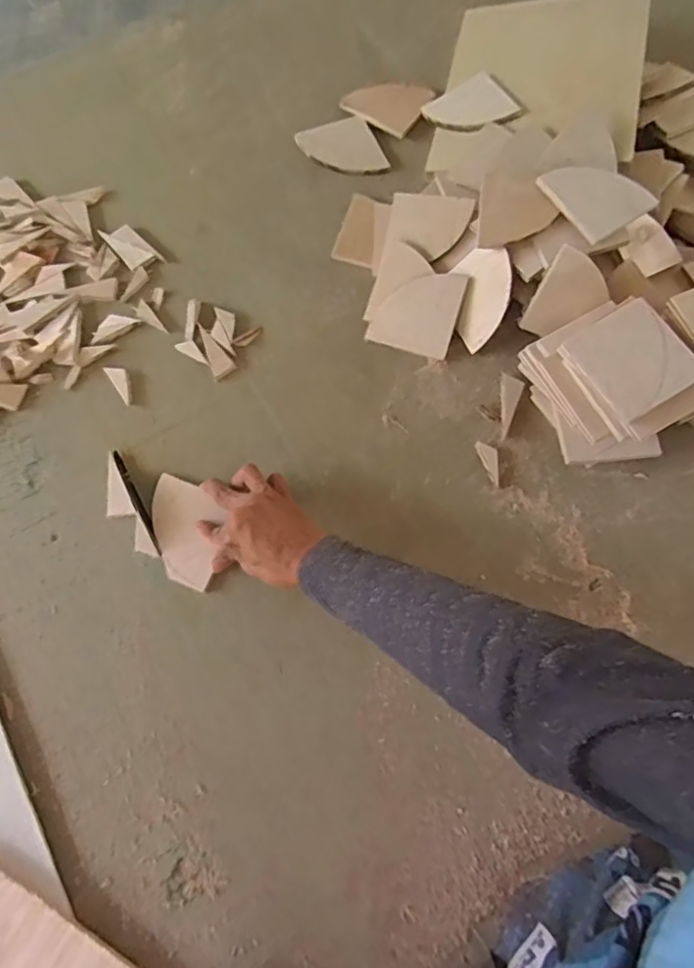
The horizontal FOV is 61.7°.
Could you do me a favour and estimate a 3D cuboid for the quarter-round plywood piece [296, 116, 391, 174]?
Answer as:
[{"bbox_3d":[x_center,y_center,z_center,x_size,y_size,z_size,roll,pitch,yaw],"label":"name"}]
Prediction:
[{"bbox_3d":[-0.005,-0.454,0.792,0.099,0.006,0.102,-23,74,-9],"label":"quarter-round plywood piece"}]

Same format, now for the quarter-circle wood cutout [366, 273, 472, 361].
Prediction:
[{"bbox_3d":[0.083,-0.208,0.696,0.097,0.007,0.096,18,100,11],"label":"quarter-circle wood cutout"}]

